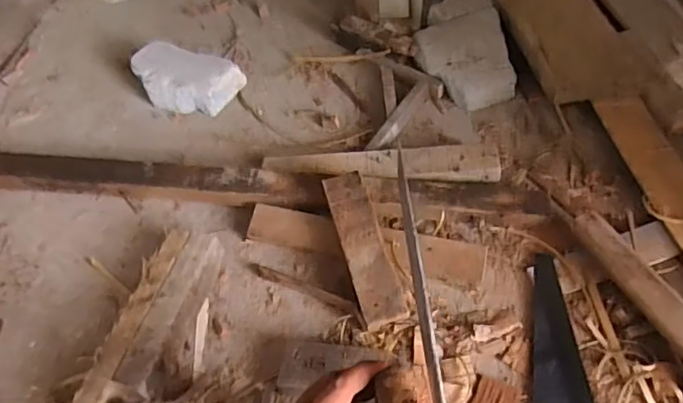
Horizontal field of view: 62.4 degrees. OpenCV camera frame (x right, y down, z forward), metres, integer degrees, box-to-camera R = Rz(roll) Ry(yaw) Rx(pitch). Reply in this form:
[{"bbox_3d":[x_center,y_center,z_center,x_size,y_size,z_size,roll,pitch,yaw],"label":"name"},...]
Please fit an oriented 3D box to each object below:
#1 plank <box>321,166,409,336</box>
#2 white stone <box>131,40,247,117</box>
[{"bbox_3d":[0.031,0.064,0.828,0.062,0.017,0.242,-18,65,0],"label":"plank"},{"bbox_3d":[-0.313,-0.242,1.119,0.209,0.073,0.117,13,56,13],"label":"white stone"}]

